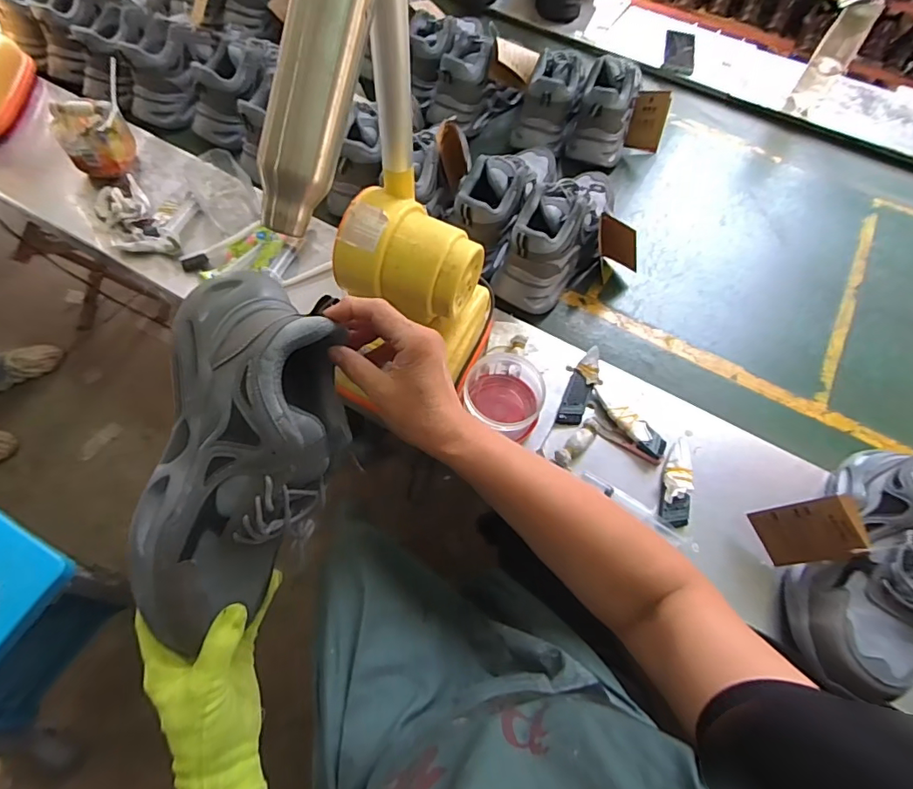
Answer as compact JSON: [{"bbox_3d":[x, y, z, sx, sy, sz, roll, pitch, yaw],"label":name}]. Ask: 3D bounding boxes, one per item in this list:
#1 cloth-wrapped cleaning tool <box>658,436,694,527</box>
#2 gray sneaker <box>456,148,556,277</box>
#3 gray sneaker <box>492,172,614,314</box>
[{"bbox_3d":[0.279,0.108,0.635,0.038,0.015,0.113,17,61,5],"label":"cloth-wrapped cleaning tool"},{"bbox_3d":[0.085,-0.336,0.836,0.106,0.108,0.277,25,63,10],"label":"gray sneaker"},{"bbox_3d":[0.164,-0.260,0.804,0.105,0.128,0.291,31,64,13],"label":"gray sneaker"}]

